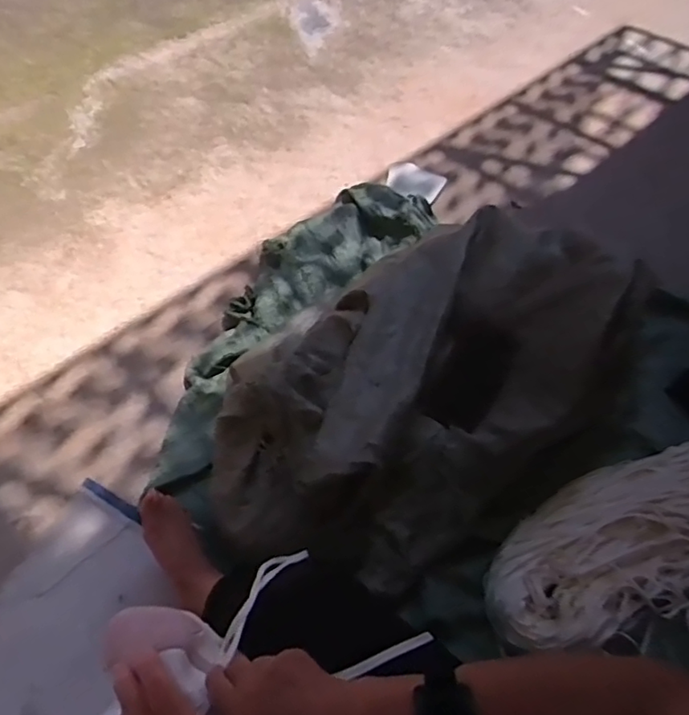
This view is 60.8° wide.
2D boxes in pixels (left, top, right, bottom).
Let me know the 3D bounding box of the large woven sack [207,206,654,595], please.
[{"bbox_3d":[0.111,0.041,0.911,0.704,0.257,0.436,-28,63,-21],"label":"large woven sack"}]

